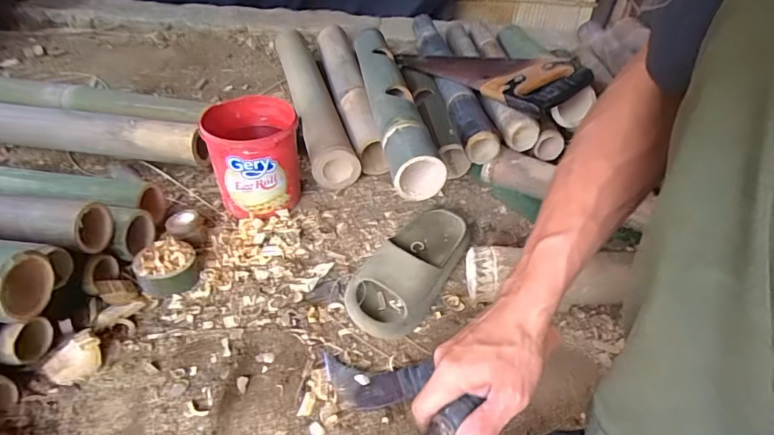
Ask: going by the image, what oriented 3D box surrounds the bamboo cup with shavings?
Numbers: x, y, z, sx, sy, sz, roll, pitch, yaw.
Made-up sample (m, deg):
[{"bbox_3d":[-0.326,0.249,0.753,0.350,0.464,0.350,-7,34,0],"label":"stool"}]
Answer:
[{"bbox_3d":[-0.303,0.067,0.610,0.078,0.048,0.069,-19,45,-24],"label":"bamboo cup with shavings"}]

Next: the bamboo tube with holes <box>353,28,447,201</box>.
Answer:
[{"bbox_3d":[0.000,-0.220,0.810,0.073,0.074,0.516,-6,41,-10],"label":"bamboo tube with holes"}]

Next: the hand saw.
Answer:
[{"bbox_3d":[0.177,-0.291,0.866,0.110,0.026,0.451,-37,38,-9],"label":"hand saw"}]

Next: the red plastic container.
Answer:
[{"bbox_3d":[-0.213,-0.094,0.721,0.136,0.152,0.140,-8,41,-13],"label":"red plastic container"}]

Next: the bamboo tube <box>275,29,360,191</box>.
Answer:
[{"bbox_3d":[-0.172,-0.267,0.976,0.078,0.094,0.605,-10,42,-14],"label":"bamboo tube"}]

